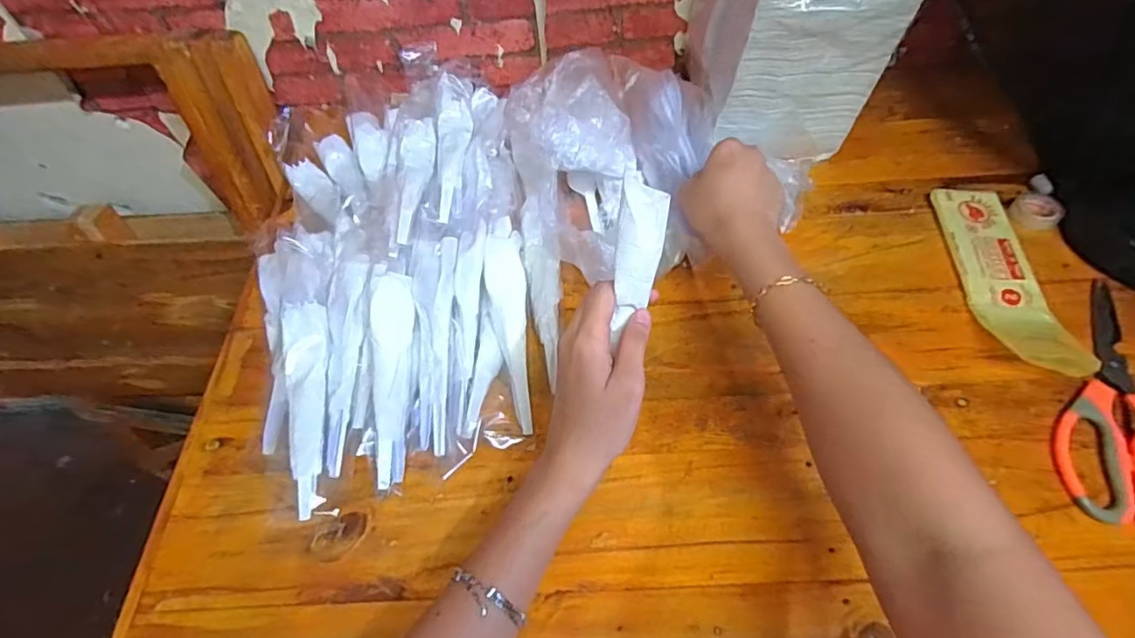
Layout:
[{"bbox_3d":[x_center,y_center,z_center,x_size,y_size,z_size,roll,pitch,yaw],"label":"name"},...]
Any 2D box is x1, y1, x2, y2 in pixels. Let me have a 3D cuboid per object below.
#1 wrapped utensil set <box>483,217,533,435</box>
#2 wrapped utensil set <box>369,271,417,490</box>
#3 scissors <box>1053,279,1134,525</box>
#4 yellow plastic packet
[{"bbox_3d":[-0.045,0.001,0.447,0.033,0.020,0.173,-8,69,-2],"label":"wrapped utensil set"},{"bbox_3d":[-0.128,0.039,0.416,0.030,0.013,0.157,-5,71,0],"label":"wrapped utensil set"},{"bbox_3d":[0.389,0.052,0.400,0.080,0.010,0.195,18,59,15],"label":"scissors"},{"bbox_3d":[0.348,-0.038,0.460,0.056,0.017,0.185,0,57,3],"label":"yellow plastic packet"}]

